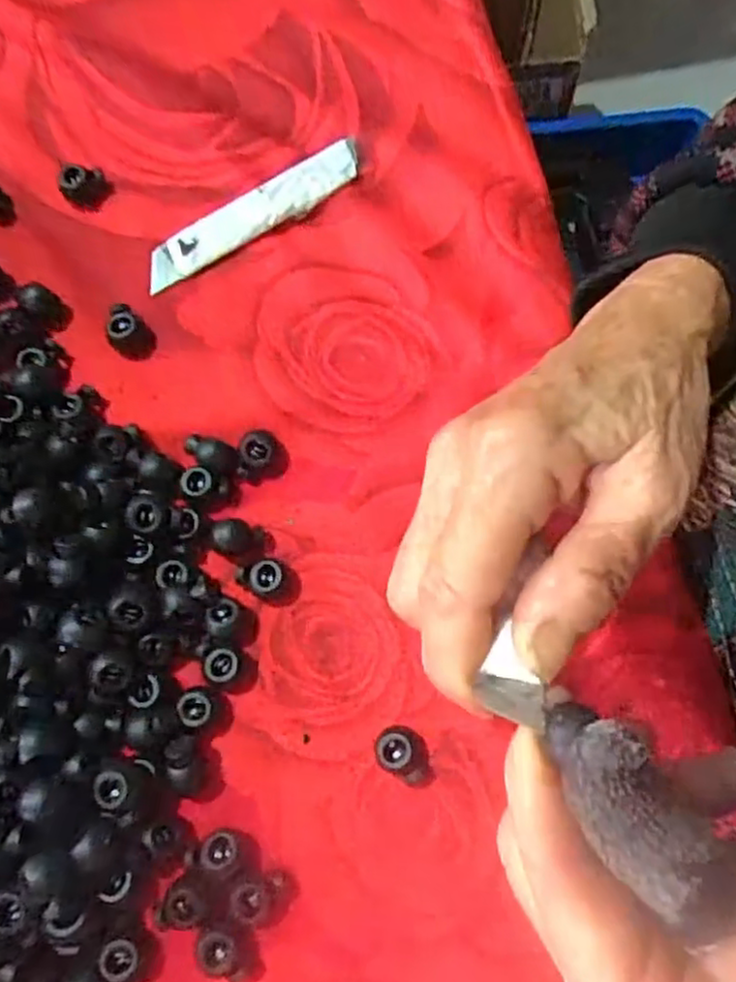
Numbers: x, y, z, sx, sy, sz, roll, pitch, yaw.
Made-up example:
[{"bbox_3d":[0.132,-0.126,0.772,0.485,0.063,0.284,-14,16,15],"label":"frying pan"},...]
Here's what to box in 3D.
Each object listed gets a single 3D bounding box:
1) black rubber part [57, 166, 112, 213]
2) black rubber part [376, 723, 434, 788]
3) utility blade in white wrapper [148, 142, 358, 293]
[{"bbox_3d":[-0.120,-0.130,0.299,0.019,0.013,0.014,-43,77,-10],"label":"black rubber part"},{"bbox_3d":[0.013,0.089,0.238,0.022,0.010,0.016,29,77,9],"label":"black rubber part"},{"bbox_3d":[-0.048,-0.117,0.295,0.100,0.007,0.020,-31,75,-7],"label":"utility blade in white wrapper"}]

